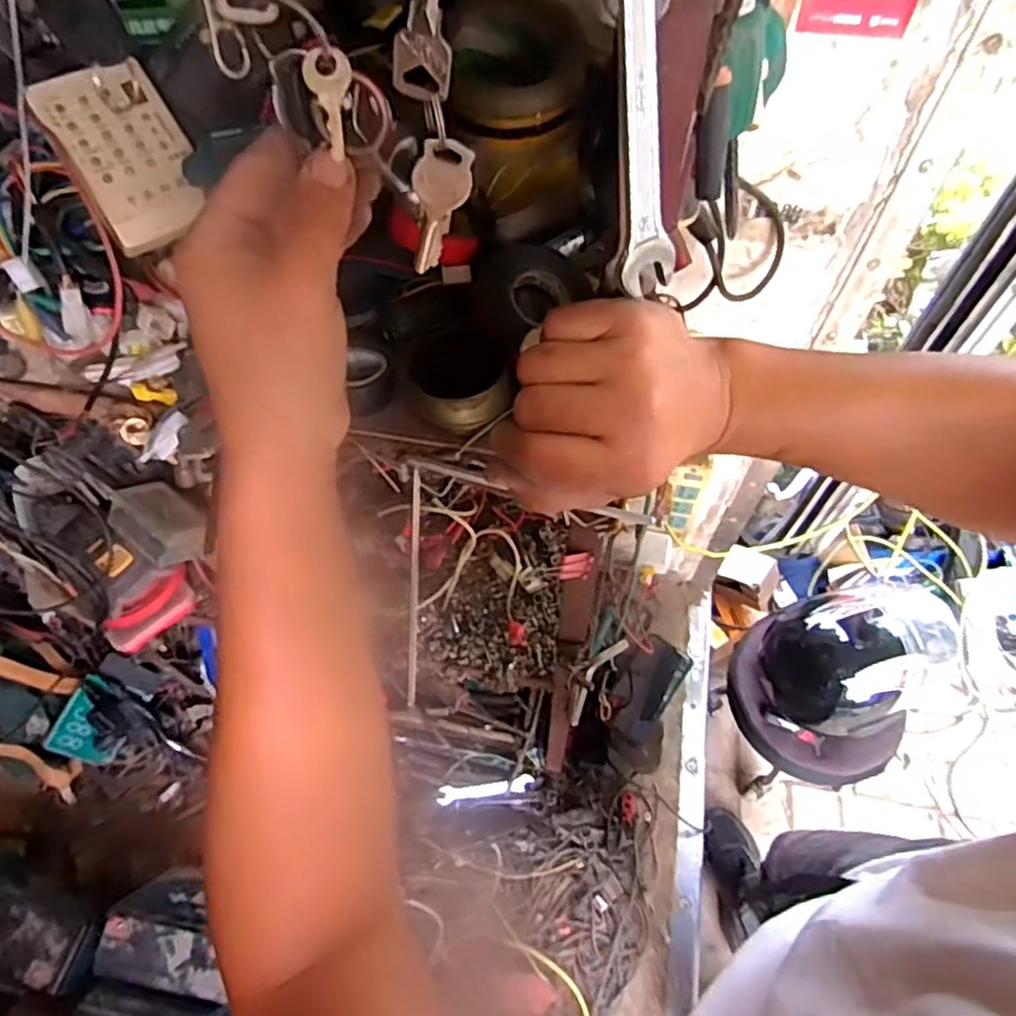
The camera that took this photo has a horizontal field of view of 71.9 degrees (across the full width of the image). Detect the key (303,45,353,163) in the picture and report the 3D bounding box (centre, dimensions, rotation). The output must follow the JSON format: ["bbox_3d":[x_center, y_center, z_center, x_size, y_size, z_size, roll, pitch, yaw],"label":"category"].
[{"bbox_3d":[-0.063,-0.146,0.251,0.016,0.033,0.004,-8,15,-5],"label":"key"}]

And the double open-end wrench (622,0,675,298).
[{"bbox_3d":[0.042,-0.128,0.220,0.017,0.114,0.005,-16,33,-10],"label":"double open-end wrench"}]

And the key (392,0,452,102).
[{"bbox_3d":[-0.027,-0.163,0.233,0.020,0.050,0.004,17,53,-2],"label":"key"}]

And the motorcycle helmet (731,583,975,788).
[{"bbox_3d":[0.575,0.307,1.243,0.298,0.281,0.281,14,59,9],"label":"motorcycle helmet"}]

